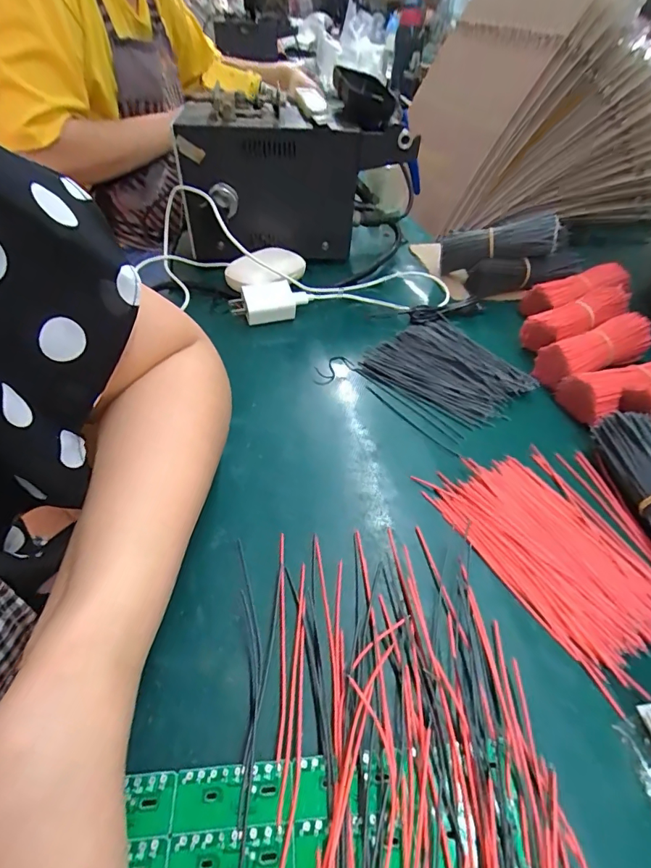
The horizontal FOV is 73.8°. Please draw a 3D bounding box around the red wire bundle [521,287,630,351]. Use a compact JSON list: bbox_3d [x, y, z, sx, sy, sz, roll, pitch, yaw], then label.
[{"bbox_3d":[0.246,-0.112,0.421,0.119,0.032,0.036,-22,51,-22],"label":"red wire bundle"}]

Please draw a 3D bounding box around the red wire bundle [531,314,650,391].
[{"bbox_3d":[0.241,-0.076,0.391,0.126,0.033,0.039,-20,50,-21],"label":"red wire bundle"}]

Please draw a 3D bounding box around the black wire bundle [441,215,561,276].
[{"bbox_3d":[0.189,-0.210,0.481,0.120,0.042,0.036,-5,44,17],"label":"black wire bundle"}]

